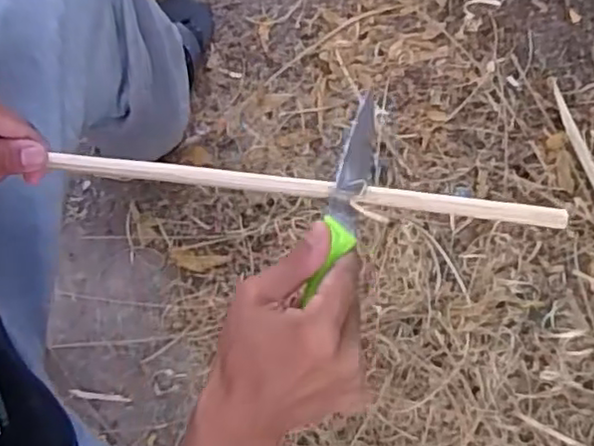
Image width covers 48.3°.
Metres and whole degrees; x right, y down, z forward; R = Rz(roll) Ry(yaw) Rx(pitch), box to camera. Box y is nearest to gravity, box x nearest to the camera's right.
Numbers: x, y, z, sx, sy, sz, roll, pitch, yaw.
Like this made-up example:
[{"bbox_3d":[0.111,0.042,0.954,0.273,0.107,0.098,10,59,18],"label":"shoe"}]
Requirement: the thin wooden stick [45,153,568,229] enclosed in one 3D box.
[{"bbox_3d":[0.004,-0.022,0.411,0.316,0.007,0.014,7,74,5],"label":"thin wooden stick"}]

